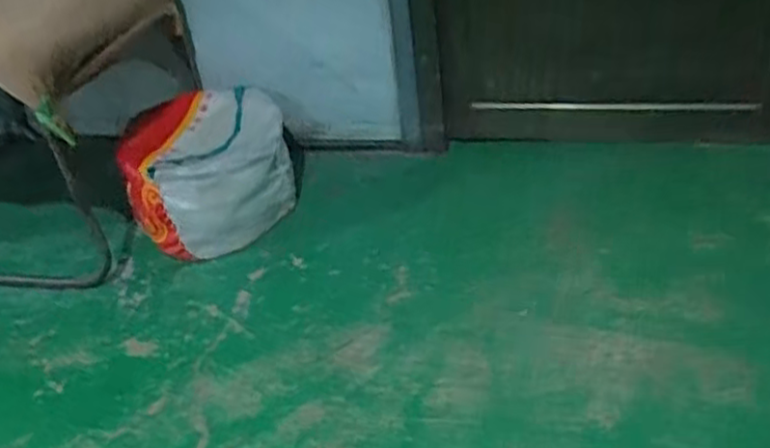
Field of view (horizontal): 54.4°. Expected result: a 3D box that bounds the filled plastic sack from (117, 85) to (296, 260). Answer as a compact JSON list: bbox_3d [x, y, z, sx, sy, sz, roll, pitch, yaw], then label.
[{"bbox_3d":[-0.340,-0.116,1.486,0.306,0.198,0.371,-9,35,-4],"label":"filled plastic sack"}]

